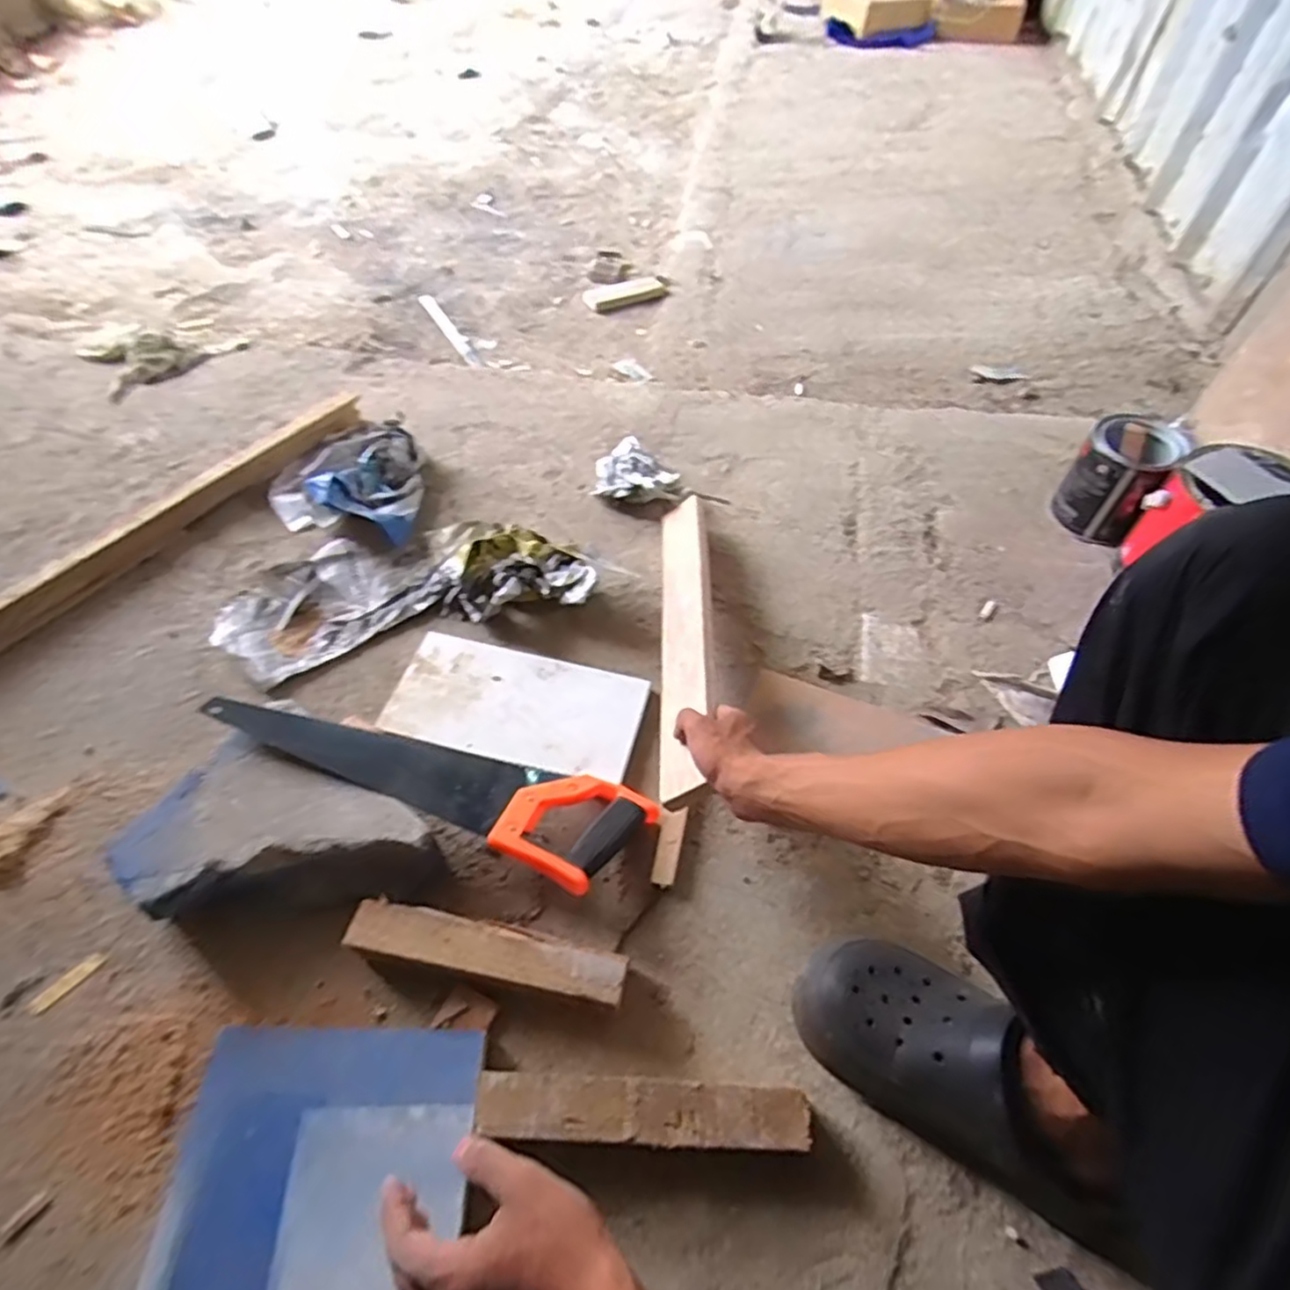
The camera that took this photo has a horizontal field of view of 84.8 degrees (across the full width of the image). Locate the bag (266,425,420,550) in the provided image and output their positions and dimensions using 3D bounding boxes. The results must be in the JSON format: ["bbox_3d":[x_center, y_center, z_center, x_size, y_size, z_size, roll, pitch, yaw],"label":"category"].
[{"bbox_3d":[-0.411,-0.243,0.979,0.232,0.070,0.189,10,56,6],"label":"bag"}]

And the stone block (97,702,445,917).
[{"bbox_3d":[-0.337,0.194,0.656,0.232,0.076,0.196,34,61,21],"label":"stone block"}]

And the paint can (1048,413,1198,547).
[{"bbox_3d":[0.621,-0.220,0.937,0.104,0.144,0.109,0,55,-1],"label":"paint can"}]

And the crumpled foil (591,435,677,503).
[{"bbox_3d":[-0.008,-0.238,0.990,0.121,0.051,0.097,13,56,8],"label":"crumpled foil"}]

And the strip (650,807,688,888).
[{"bbox_3d":[0.023,0.196,0.689,0.026,0.006,0.074,7,62,11],"label":"strip"}]

